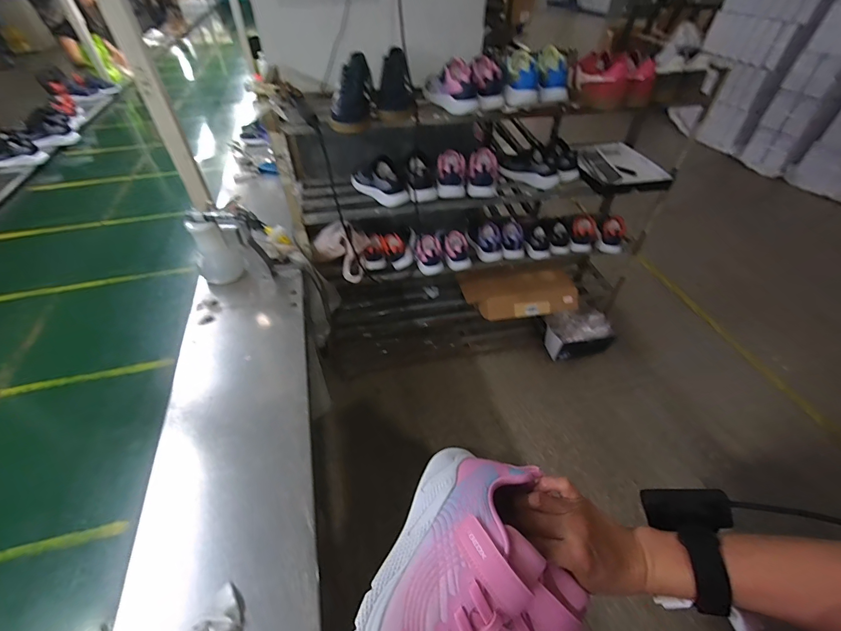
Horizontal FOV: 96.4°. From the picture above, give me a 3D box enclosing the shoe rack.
[{"bbox_3d":[0.184,-0.331,1.396,1.189,1.075,0.515,-5,46,-9],"label":"shoe rack"}]

